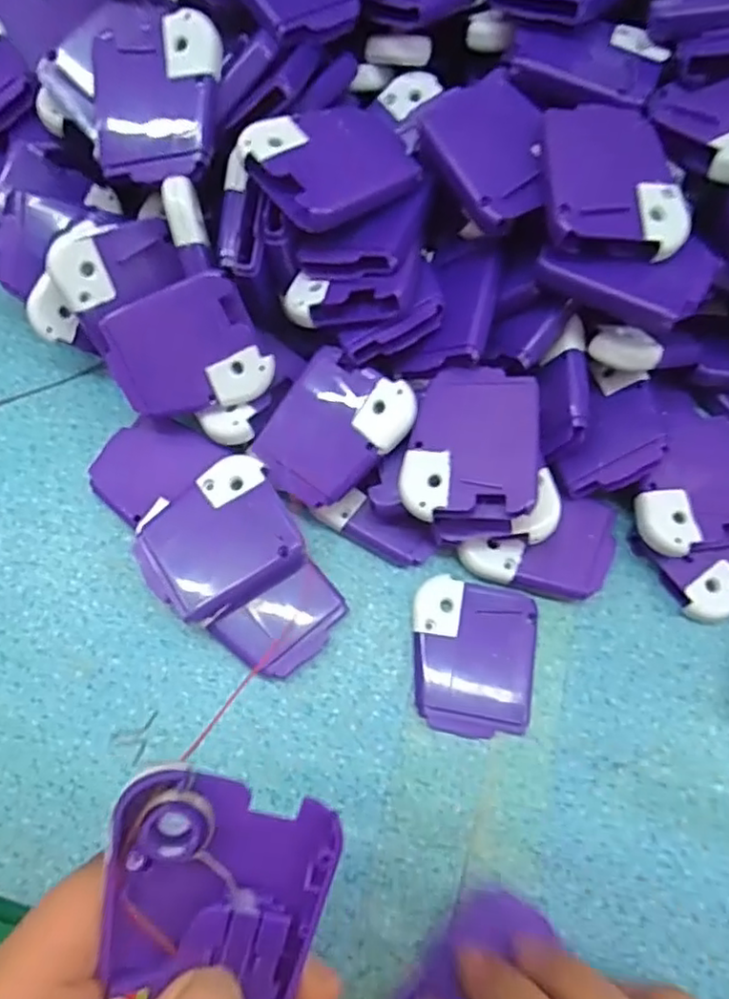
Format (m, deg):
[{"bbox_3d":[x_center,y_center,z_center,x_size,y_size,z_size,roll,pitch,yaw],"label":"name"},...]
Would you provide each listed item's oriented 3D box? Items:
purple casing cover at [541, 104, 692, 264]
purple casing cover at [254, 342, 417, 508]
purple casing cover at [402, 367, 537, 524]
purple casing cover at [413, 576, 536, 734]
[{"bbox_3d":[0.093,-0.123,0.244,0.053,0.009,0.065,-4,70,-4],"label":"purple casing cover"},{"bbox_3d":[-0.014,-0.029,0.268,0.052,0.007,0.061,35,93,20],"label":"purple casing cover"},{"bbox_3d":[0.042,-0.023,0.256,0.050,0.015,0.062,5,70,-1],"label":"purple casing cover"},{"bbox_3d":[0.045,0.066,0.268,0.051,0.006,0.060,9,70,1],"label":"purple casing cover"}]

